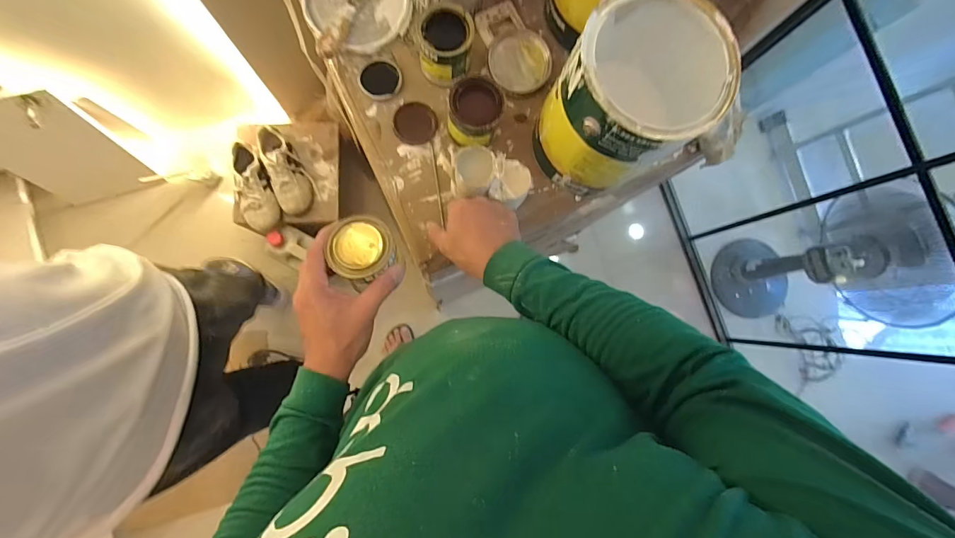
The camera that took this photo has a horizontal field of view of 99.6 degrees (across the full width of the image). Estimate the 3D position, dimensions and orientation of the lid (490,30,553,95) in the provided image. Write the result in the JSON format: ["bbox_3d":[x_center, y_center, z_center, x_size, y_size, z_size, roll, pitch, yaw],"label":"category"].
[{"bbox_3d":[0.062,-0.298,0.581,0.088,0.008,0.088,1,84,-5],"label":"lid"}]

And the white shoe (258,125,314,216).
[{"bbox_3d":[-0.543,-0.279,1.143,0.095,0.075,0.248,-21,99,-7],"label":"white shoe"}]

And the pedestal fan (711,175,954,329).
[{"bbox_3d":[1.037,0.007,1.226,0.260,0.545,0.385,-18,85,-7],"label":"pedestal fan"}]

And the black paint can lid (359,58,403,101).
[{"bbox_3d":[-0.137,-0.270,0.568,0.060,0.011,0.060,1,84,-5],"label":"black paint can lid"}]

